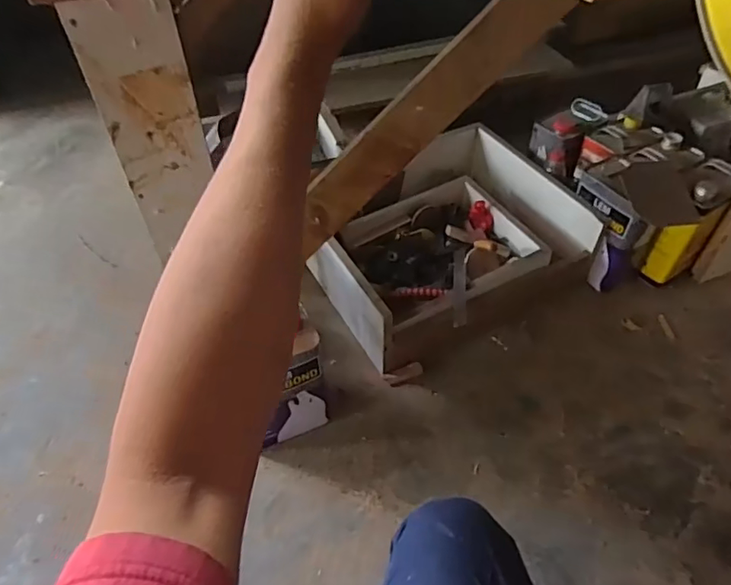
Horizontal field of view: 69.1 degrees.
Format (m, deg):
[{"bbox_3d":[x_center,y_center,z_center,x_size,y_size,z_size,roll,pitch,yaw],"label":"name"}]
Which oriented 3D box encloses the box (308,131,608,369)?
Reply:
[{"bbox_3d":[0.148,-0.144,1.199,0.533,0.180,0.482,-25,54,-18],"label":"box"}]

